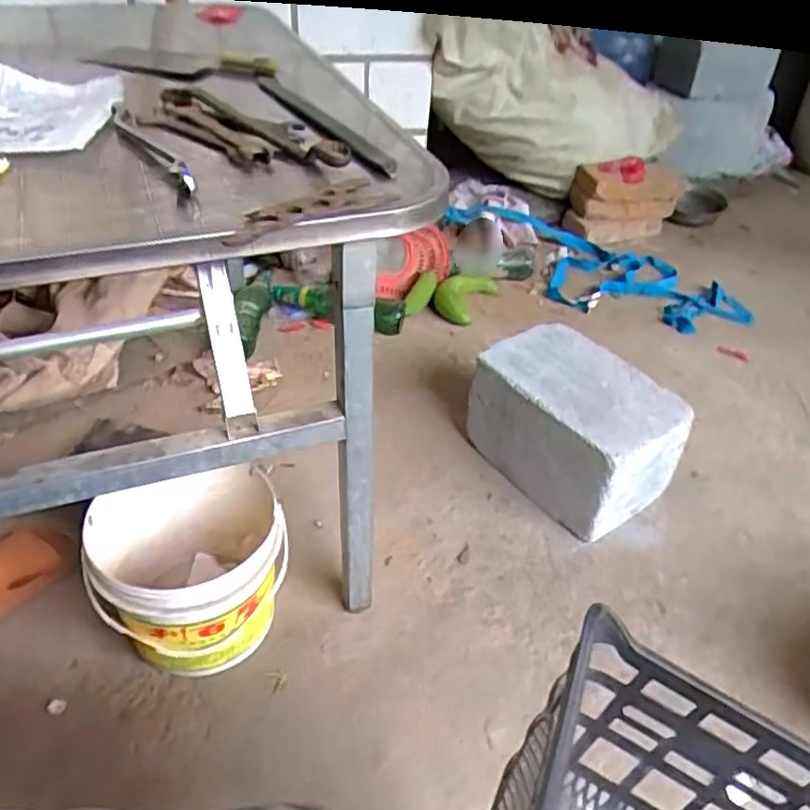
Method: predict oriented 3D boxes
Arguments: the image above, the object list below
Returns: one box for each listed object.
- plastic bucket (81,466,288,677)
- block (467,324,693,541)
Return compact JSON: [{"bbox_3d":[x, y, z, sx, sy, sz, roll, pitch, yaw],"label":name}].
[{"bbox_3d":[-0.264,0.201,0.864,0.223,0.220,0.238,0,42,0],"label":"plastic bucket"},{"bbox_3d":[0.268,0.040,1.081,0.189,0.200,0.274,-26,48,-25],"label":"block"}]

